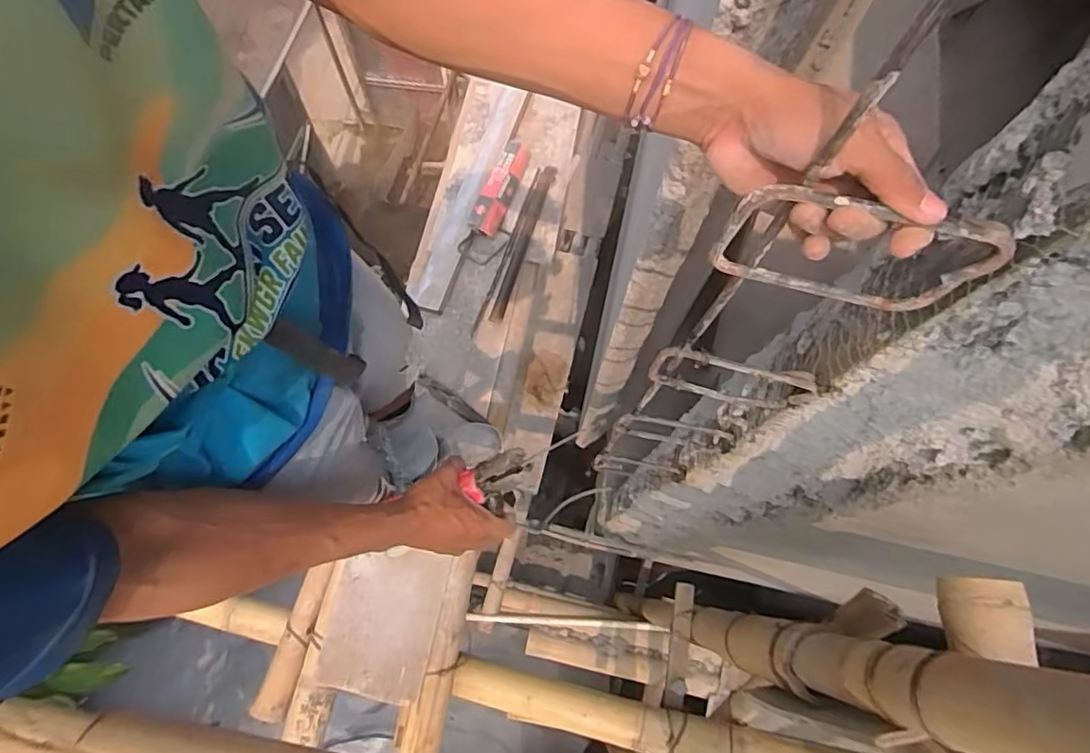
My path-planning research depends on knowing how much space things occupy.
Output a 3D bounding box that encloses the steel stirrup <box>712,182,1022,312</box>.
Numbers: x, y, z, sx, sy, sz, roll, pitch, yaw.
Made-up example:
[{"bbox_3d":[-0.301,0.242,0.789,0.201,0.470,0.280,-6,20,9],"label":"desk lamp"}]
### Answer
[{"bbox_3d":[0.177,-0.070,0.347,0.150,0.091,0.011,10,72,2],"label":"steel stirrup"}]

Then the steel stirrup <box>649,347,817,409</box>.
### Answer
[{"bbox_3d":[0.174,0.005,0.568,0.144,0.098,0.009,14,72,3],"label":"steel stirrup"}]

